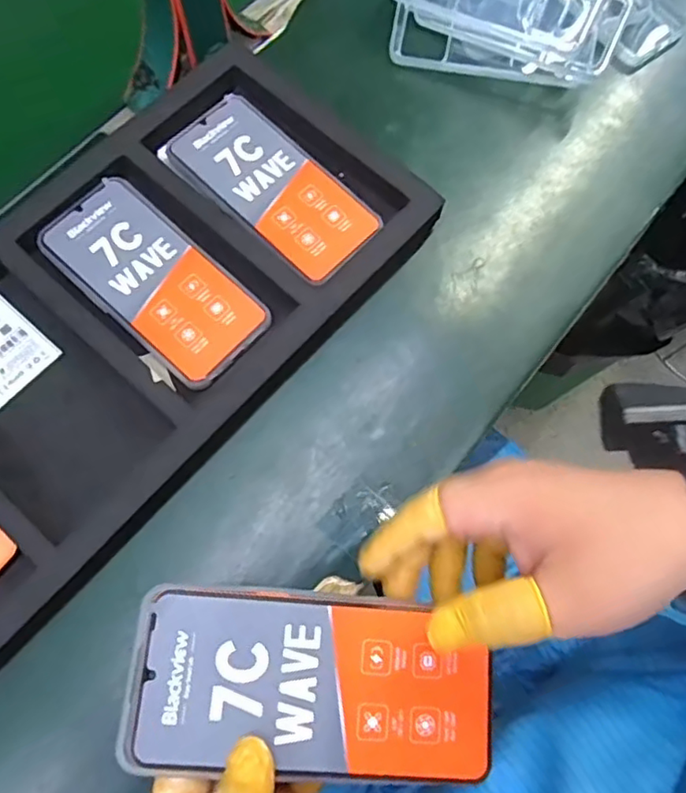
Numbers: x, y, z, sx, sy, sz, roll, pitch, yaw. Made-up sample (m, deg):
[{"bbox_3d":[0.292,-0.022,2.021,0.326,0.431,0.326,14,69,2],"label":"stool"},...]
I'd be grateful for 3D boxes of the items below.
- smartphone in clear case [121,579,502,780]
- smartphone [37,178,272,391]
[{"bbox_3d":[-0.014,0.133,0.270,0.164,0.007,0.078,9,73,-3],"label":"smartphone in clear case"},{"bbox_3d":[-0.134,-0.084,0.413,0.163,0.008,0.078,42,77,11],"label":"smartphone"}]

